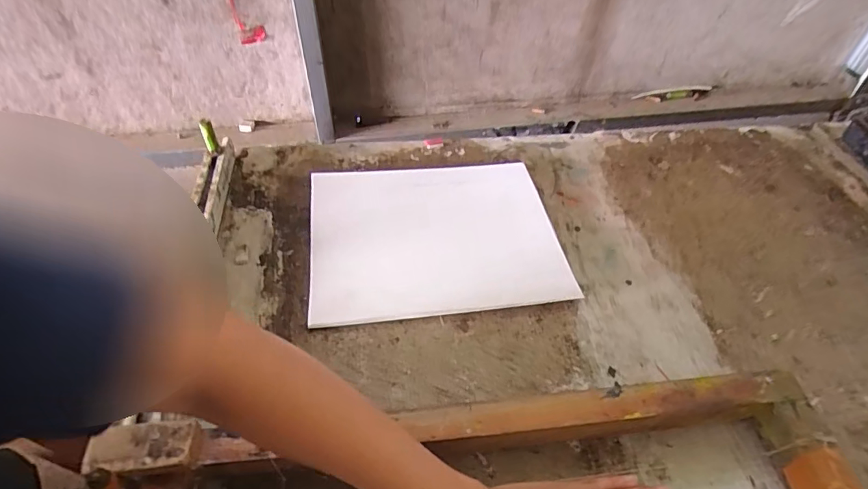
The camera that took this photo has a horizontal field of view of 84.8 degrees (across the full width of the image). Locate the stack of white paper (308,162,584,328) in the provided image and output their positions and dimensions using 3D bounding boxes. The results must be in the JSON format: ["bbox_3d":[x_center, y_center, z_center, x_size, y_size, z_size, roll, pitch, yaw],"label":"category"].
[{"bbox_3d":[-0.004,-0.017,0.538,0.264,0.013,0.216,-6,51,-6],"label":"stack of white paper"}]

